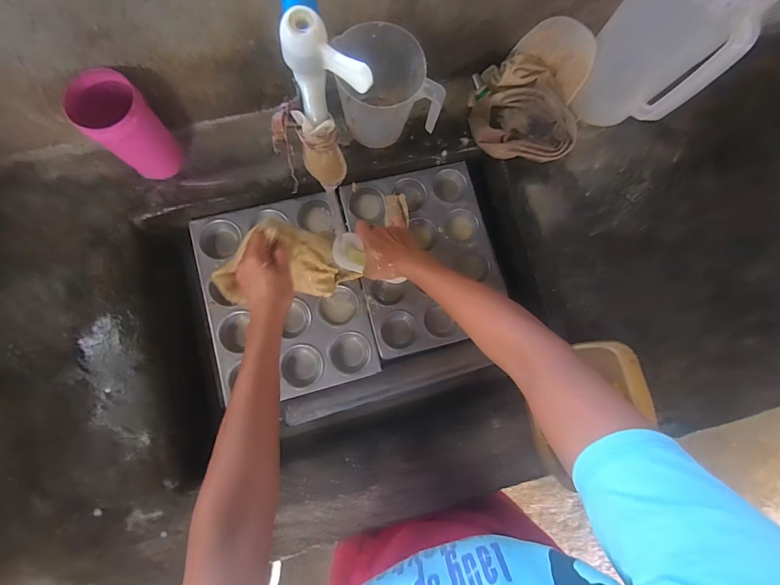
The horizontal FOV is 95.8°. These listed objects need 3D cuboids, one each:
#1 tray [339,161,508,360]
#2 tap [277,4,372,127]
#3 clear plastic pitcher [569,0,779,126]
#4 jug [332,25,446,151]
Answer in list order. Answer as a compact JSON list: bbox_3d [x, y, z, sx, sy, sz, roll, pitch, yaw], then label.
[{"bbox_3d":[0.064,-0.065,0.631,0.243,0.033,0.315,-15,84,-6],"label":"tray"},{"bbox_3d":[-0.043,-0.139,0.234,0.038,0.058,0.057,-40,87,-8],"label":"tap"},{"bbox_3d":[0.394,-0.370,0.529,0.146,0.258,0.160,32,82,0],"label":"clear plastic pitcher"},{"bbox_3d":[-0.010,-0.310,0.543,0.135,0.117,0.133,-17,84,-6],"label":"jug"}]

